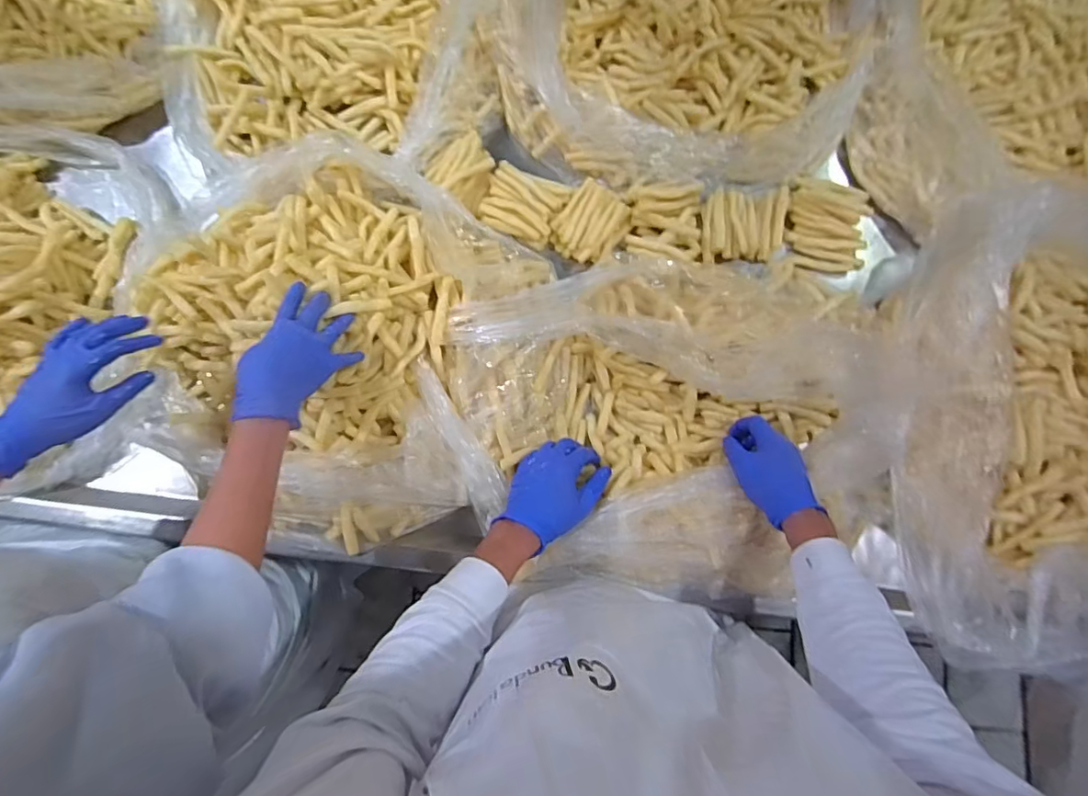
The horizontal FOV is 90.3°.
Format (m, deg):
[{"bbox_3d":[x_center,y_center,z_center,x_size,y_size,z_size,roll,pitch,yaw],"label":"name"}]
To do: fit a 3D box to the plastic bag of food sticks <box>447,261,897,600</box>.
[{"bbox_3d":[0.157,0.028,0.675,0.544,0.102,0.400,-1,79,-1],"label":"plastic bag of food sticks"}]

